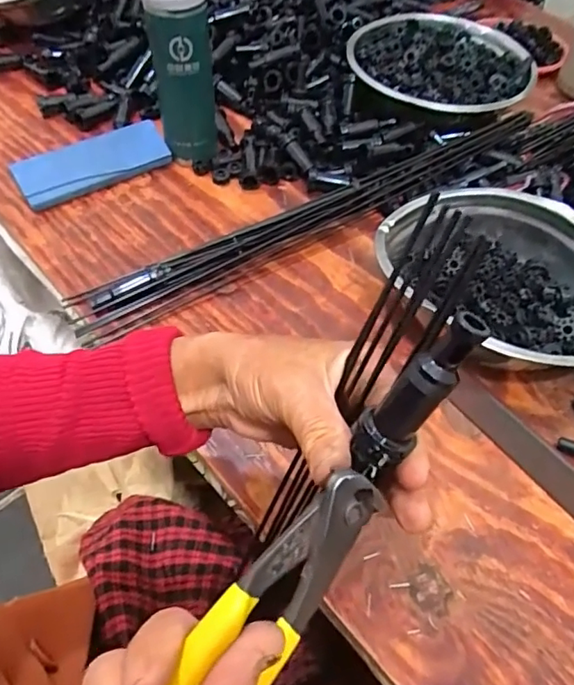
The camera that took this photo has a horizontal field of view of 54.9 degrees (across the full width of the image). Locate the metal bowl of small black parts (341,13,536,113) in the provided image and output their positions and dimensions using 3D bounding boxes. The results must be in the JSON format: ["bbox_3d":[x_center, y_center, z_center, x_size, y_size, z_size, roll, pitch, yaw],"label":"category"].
[{"bbox_3d":[0.185,-0.340,0.679,0.221,0.044,0.212,3,51,-4],"label":"metal bowl of small black parts"}]

